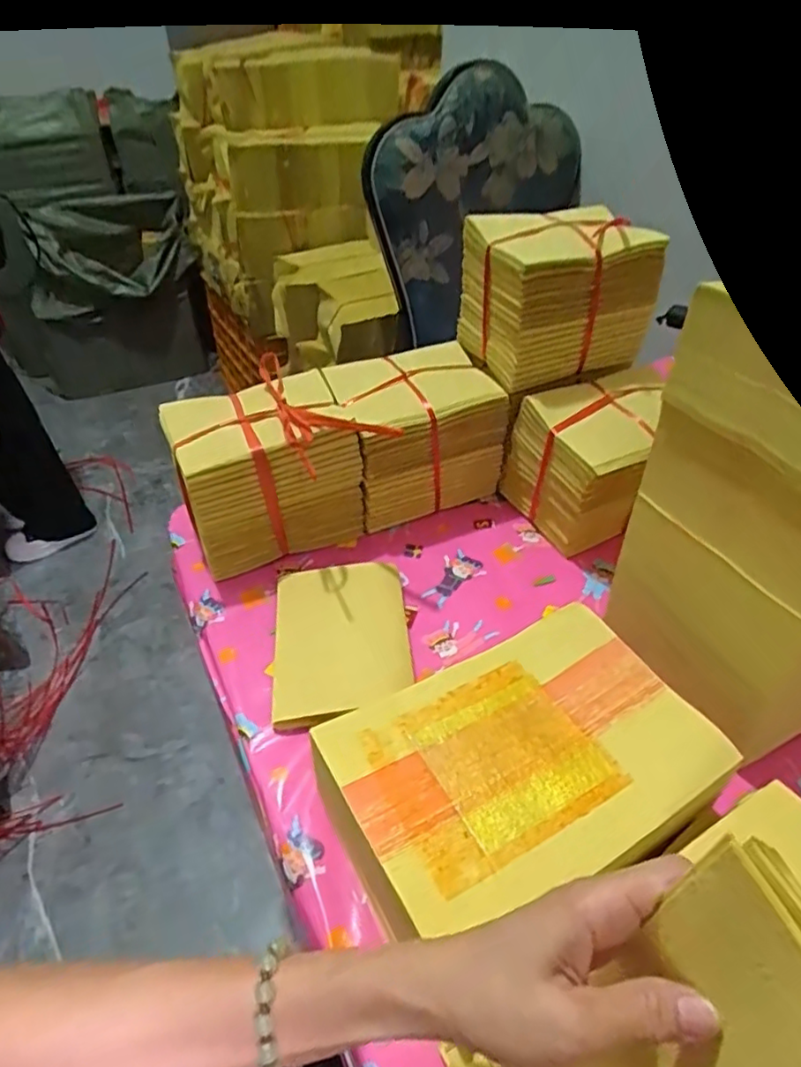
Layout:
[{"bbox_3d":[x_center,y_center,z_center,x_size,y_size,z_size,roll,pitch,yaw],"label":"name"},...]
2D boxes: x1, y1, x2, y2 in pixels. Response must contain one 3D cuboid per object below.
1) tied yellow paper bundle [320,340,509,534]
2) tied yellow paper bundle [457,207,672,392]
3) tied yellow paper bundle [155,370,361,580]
[{"bbox_3d":[0.014,-0.106,0.688,0.159,0.154,0.111,-18,45,-20],"label":"tied yellow paper bundle"},{"bbox_3d":[0.162,-0.246,0.649,0.167,0.131,0.119,-12,43,-14],"label":"tied yellow paper bundle"},{"bbox_3d":[-0.134,-0.060,0.638,0.167,0.151,0.122,-18,45,-20],"label":"tied yellow paper bundle"}]

